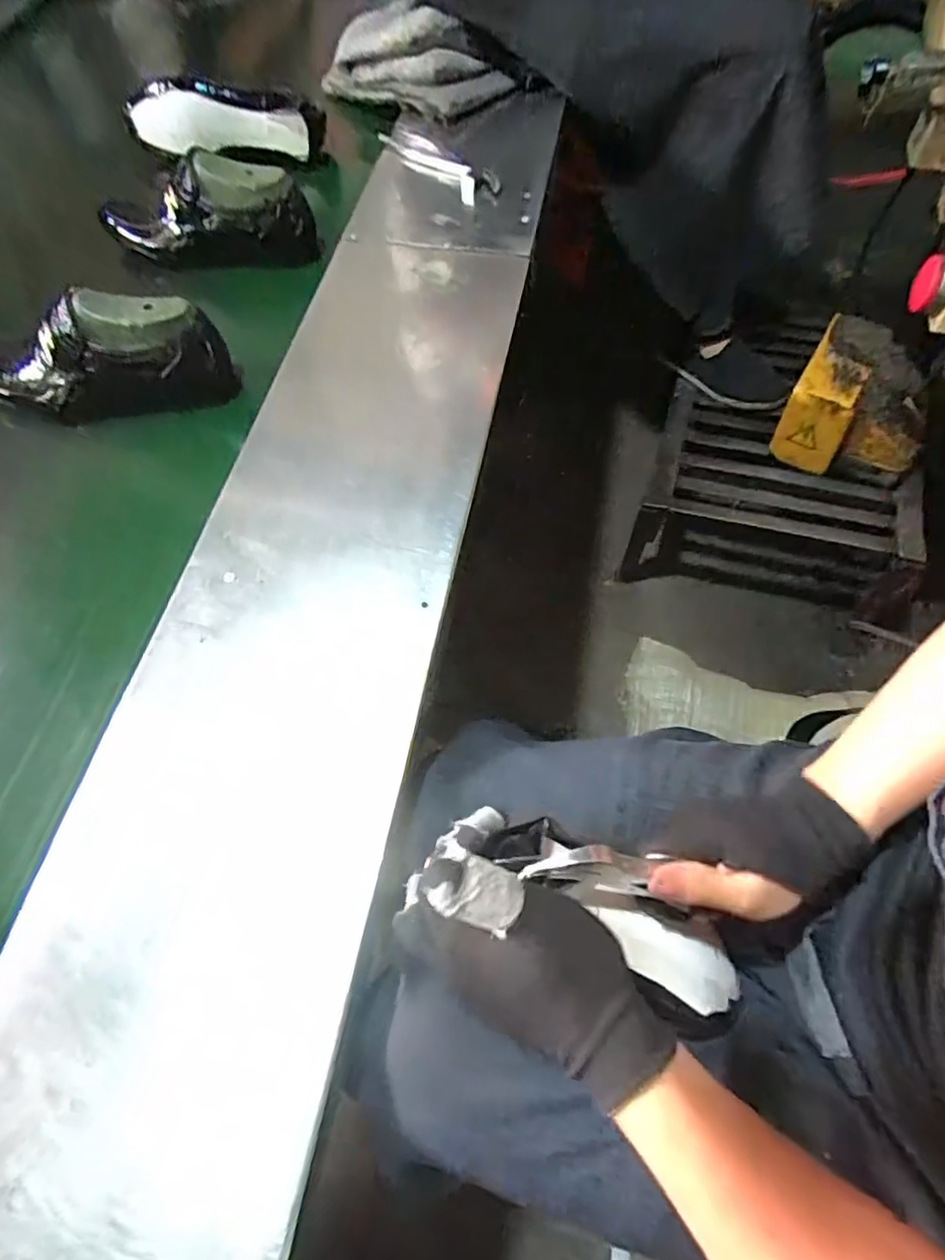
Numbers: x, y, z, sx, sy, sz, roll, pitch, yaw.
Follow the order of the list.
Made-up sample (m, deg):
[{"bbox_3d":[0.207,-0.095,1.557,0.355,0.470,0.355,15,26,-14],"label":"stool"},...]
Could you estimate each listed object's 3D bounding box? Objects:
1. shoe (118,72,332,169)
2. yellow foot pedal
[{"bbox_3d":[-0.332,-0.690,0.840,0.261,0.092,0.078,9,64,7],"label":"shoe"},{"bbox_3d":[0.676,-0.400,1.080,0.222,0.141,0.225,24,67,14],"label":"yellow foot pedal"}]

